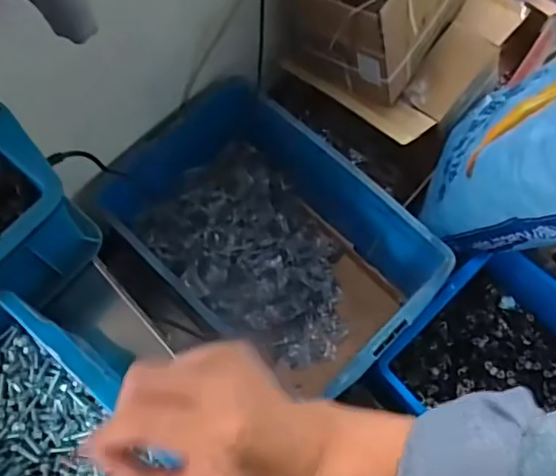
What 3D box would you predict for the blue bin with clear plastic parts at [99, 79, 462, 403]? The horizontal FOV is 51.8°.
[{"bbox_3d":[-0.008,0.030,1.318,0.651,0.379,0.399,42,73,15],"label":"blue bin with clear plastic parts"}]

